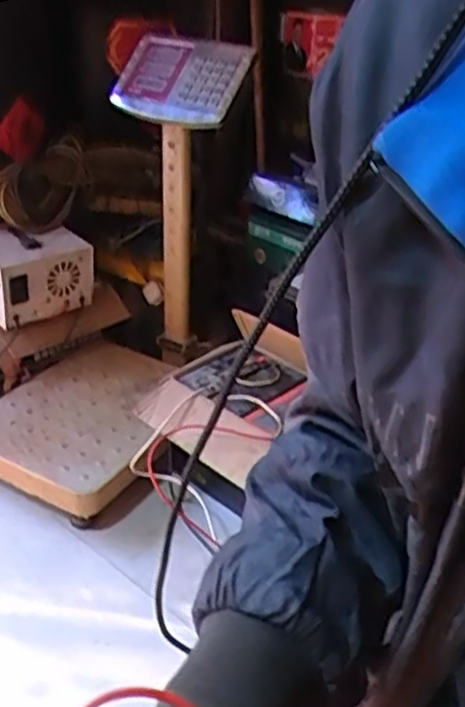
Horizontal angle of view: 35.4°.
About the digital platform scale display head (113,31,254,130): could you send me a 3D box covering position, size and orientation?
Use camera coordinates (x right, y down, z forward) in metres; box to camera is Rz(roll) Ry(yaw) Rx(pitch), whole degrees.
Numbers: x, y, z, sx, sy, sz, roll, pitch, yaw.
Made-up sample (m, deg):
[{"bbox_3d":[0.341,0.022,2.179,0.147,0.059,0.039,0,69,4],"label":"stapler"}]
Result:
[{"bbox_3d":[-0.090,-0.482,1.289,0.234,0.043,0.174,10,68,17],"label":"digital platform scale display head"}]

